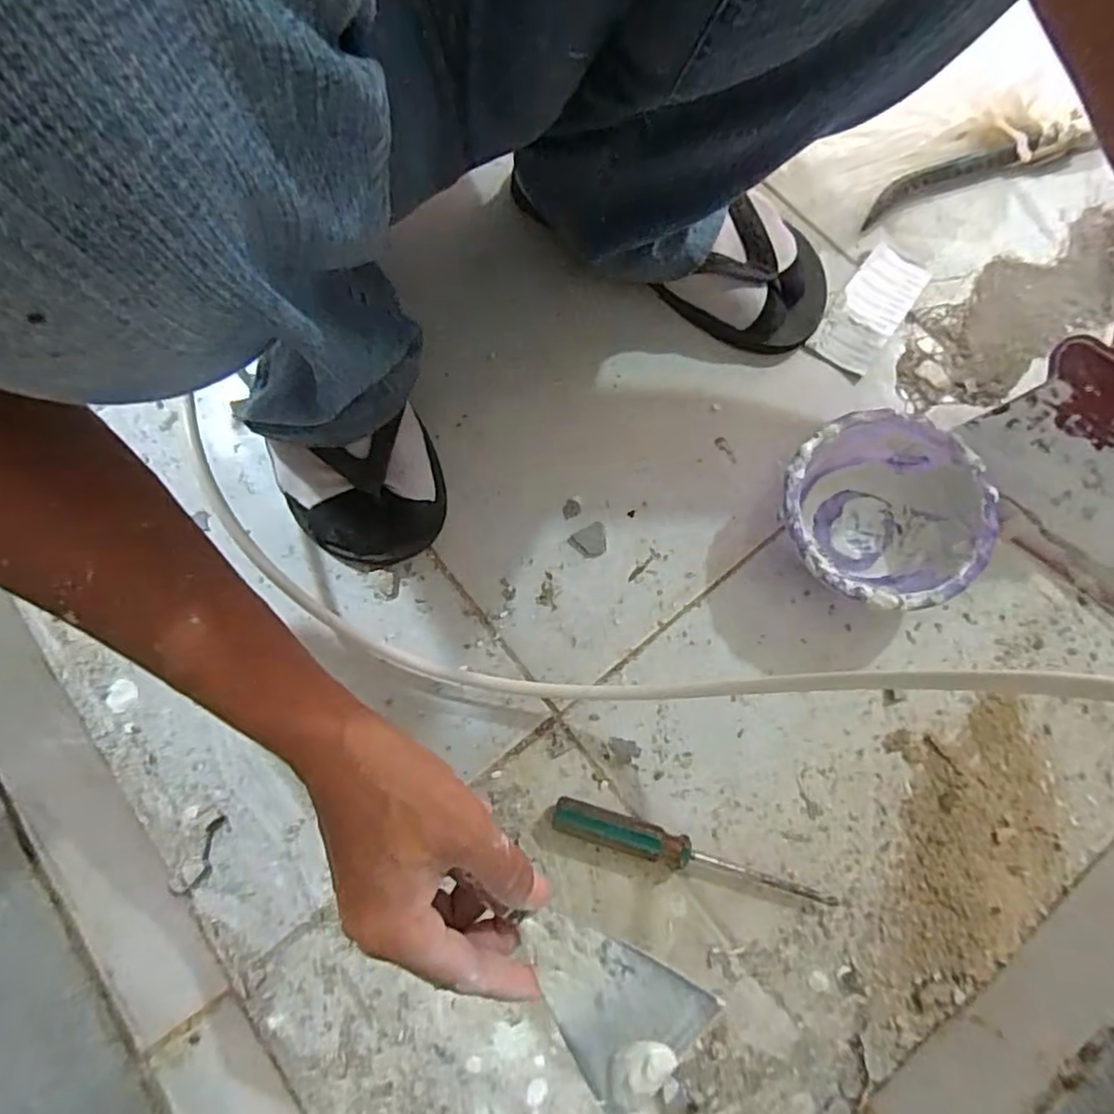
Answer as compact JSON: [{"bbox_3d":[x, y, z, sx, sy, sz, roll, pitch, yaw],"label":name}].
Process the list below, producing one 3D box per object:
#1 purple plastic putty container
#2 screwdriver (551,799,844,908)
[{"bbox_3d":[0.211,-0.025,0.437,0.124,0.058,0.123,0,75,2],"label":"purple plastic putty container"},{"bbox_3d":[0.084,0.184,0.404,0.176,0.021,0.020,15,76,5],"label":"screwdriver"}]

